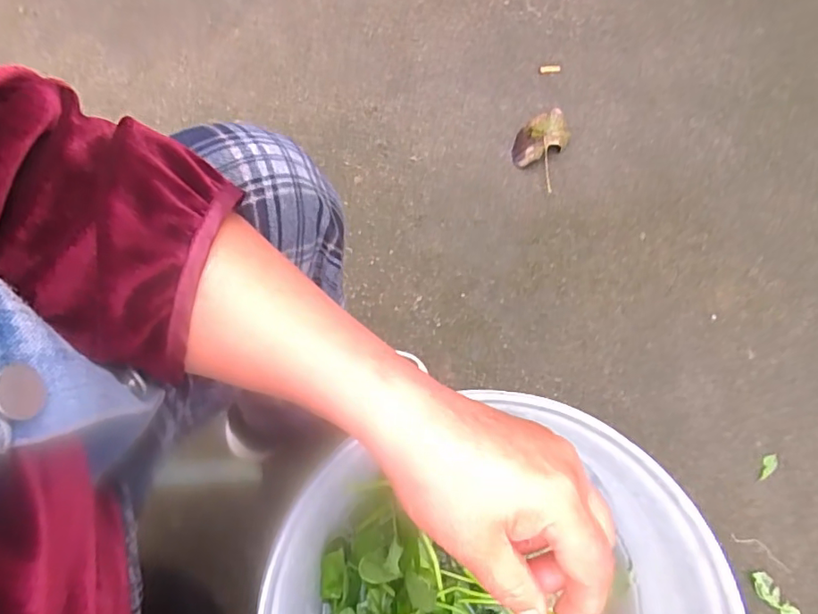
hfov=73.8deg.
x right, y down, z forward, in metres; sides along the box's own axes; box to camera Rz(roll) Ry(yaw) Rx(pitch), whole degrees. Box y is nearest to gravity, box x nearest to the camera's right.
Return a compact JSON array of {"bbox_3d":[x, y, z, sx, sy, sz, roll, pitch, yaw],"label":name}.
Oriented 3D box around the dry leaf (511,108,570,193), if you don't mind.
[{"bbox_3d":[0.194,-0.239,0.813,0.074,0.035,0.115,22,72,10],"label":"dry leaf"}]

